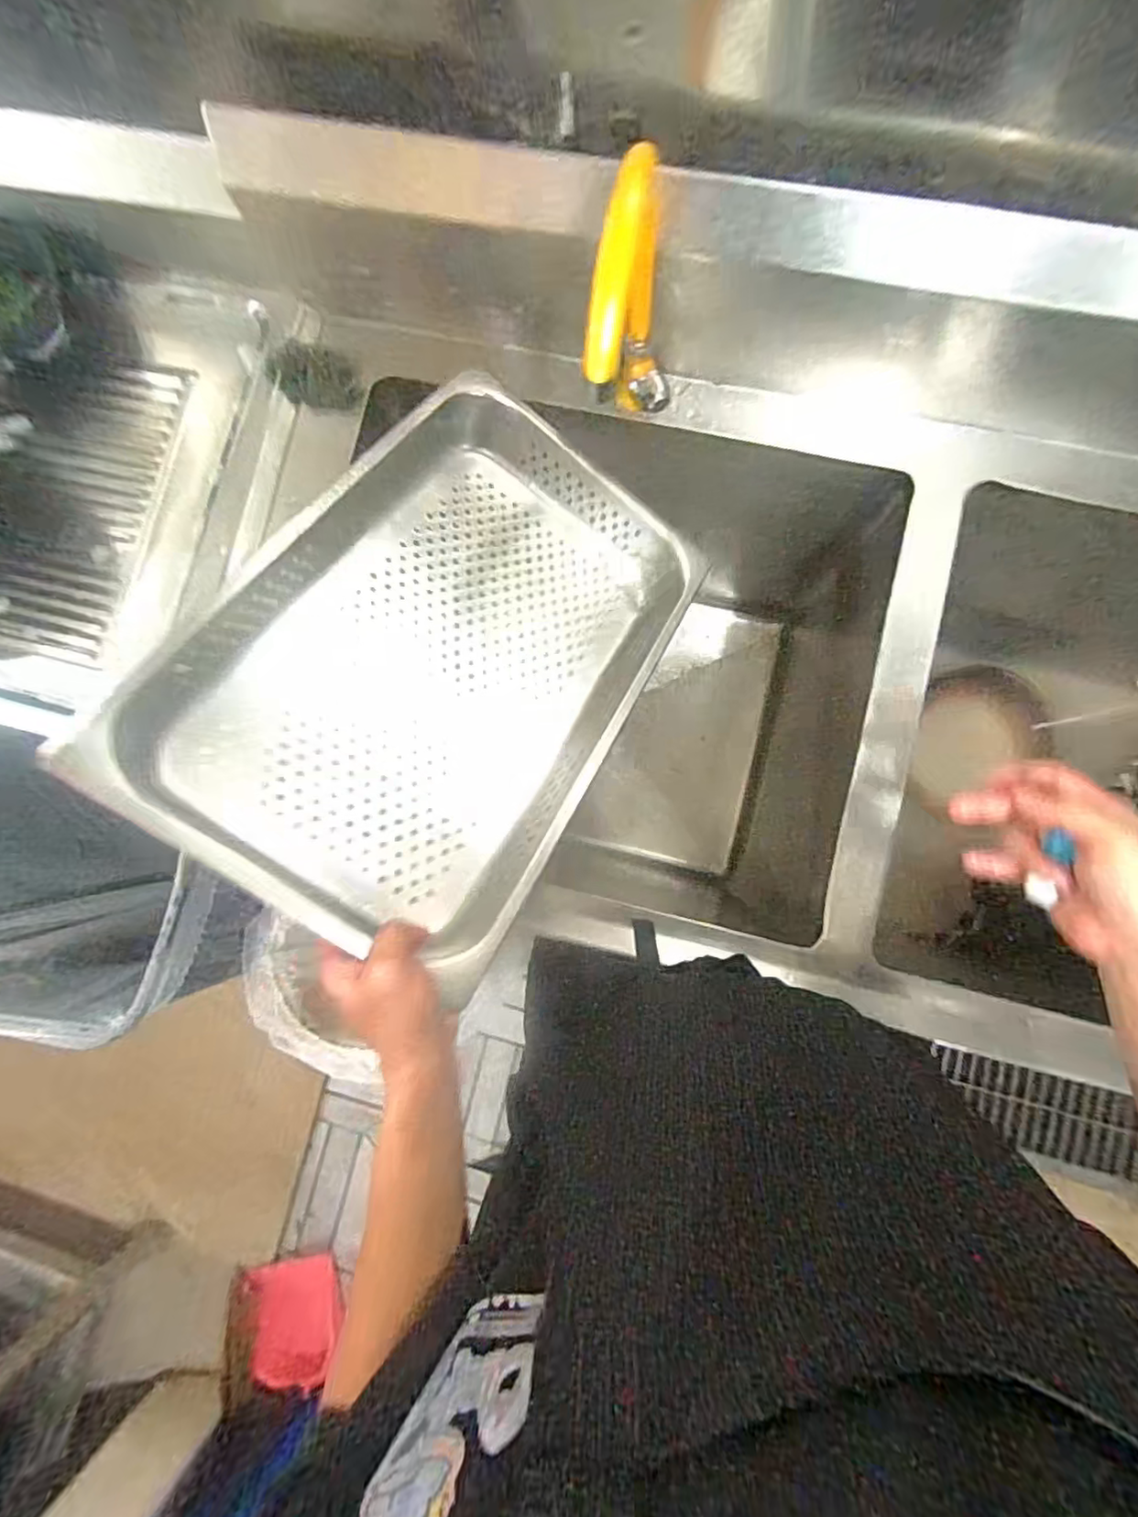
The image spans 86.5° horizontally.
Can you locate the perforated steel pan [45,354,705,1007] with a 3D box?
[{"bbox_3d":[-0.098,-0.099,0.551,0.309,0.091,0.515,36,63,-12],"label":"perforated steel pan"}]

